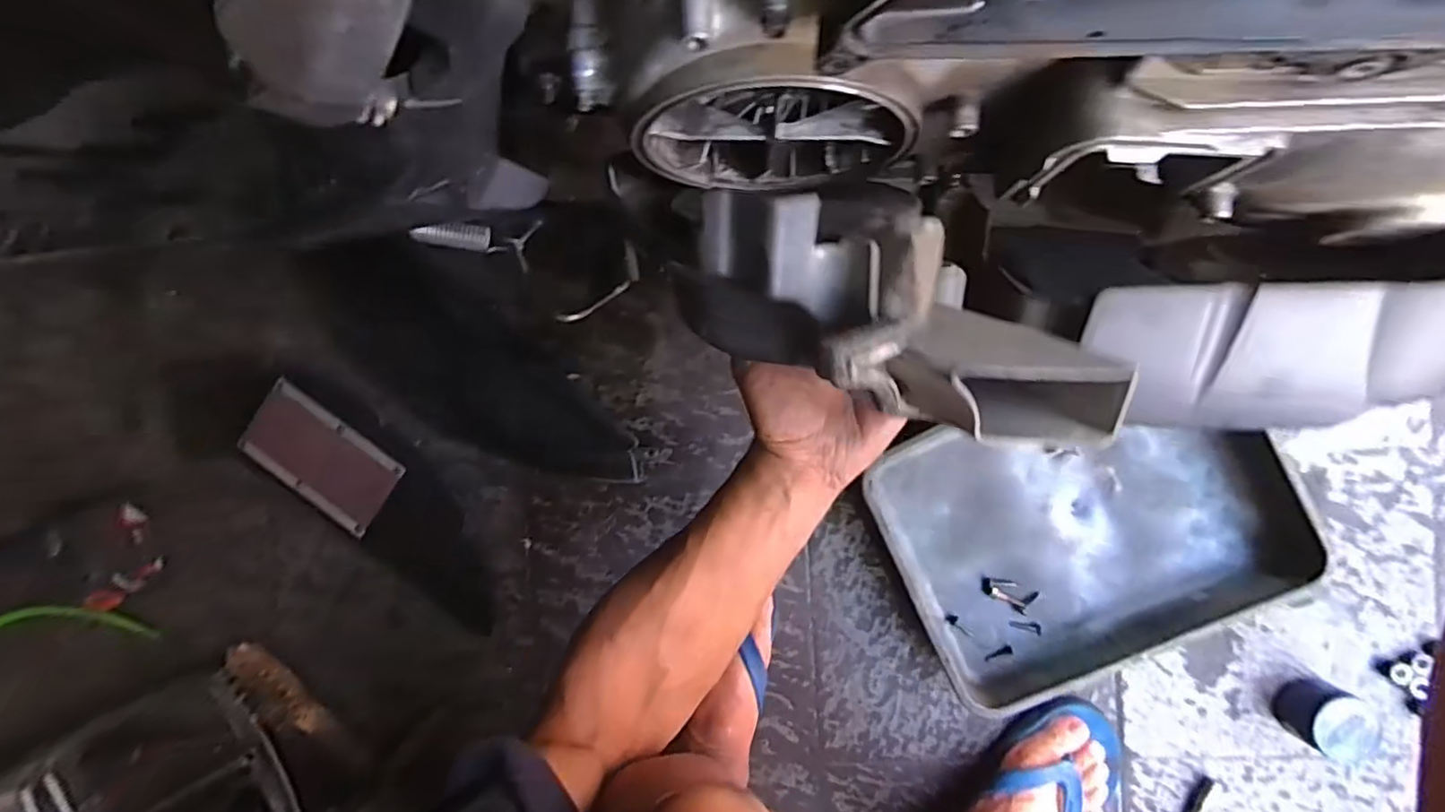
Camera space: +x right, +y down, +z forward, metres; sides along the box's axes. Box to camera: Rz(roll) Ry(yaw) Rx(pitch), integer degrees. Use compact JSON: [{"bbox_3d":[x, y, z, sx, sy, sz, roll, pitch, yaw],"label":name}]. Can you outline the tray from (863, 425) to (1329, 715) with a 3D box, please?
[{"bbox_3d":[0.346,0.113,0.601,0.358,0.046,0.270,-25,87,4],"label":"tray"}]

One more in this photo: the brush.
[{"bbox_3d":[-0.459,0.326,0.665,0.193,0.044,0.036,39,92,4],"label":"brush"}]

